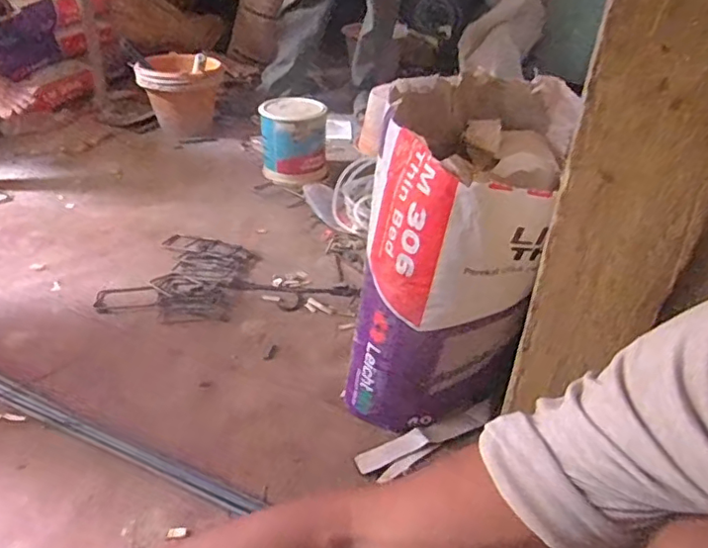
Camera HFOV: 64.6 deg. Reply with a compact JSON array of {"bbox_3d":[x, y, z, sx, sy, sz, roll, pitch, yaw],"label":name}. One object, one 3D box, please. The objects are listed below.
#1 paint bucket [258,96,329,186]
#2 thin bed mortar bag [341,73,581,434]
[{"bbox_3d":[-0.163,-0.364,1.533,0.179,0.179,0.162,2,34,1],"label":"paint bucket"},{"bbox_3d":[0.135,-0.002,0.783,0.227,0.450,0.296,12,35,15],"label":"thin bed mortar bag"}]

